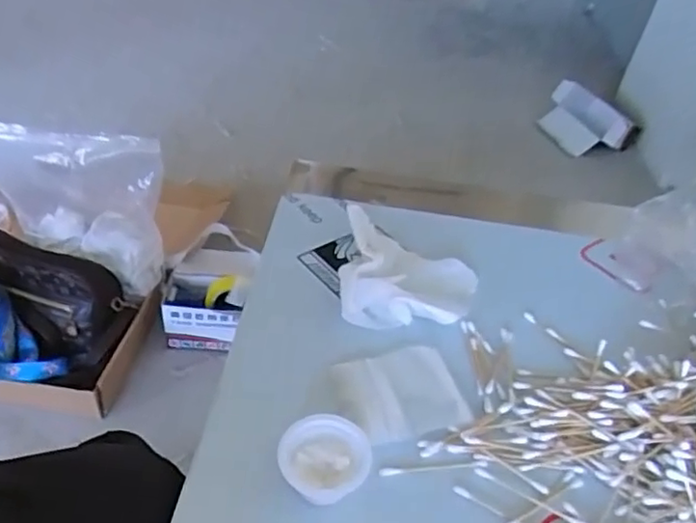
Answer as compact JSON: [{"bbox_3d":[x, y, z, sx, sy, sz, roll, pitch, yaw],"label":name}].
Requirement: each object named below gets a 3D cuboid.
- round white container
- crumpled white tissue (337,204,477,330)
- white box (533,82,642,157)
[{"bbox_3d":[-0.014,0.125,0.385,0.051,0.032,0.052,3,42,-2],"label":"round white container"},{"bbox_3d":[0.053,0.002,0.530,0.114,0.030,0.135,7,42,3],"label":"crumpled white tissue"},{"bbox_3d":[0.661,-0.380,1.746,0.076,0.161,0.275,16,27,-40],"label":"white box"}]

